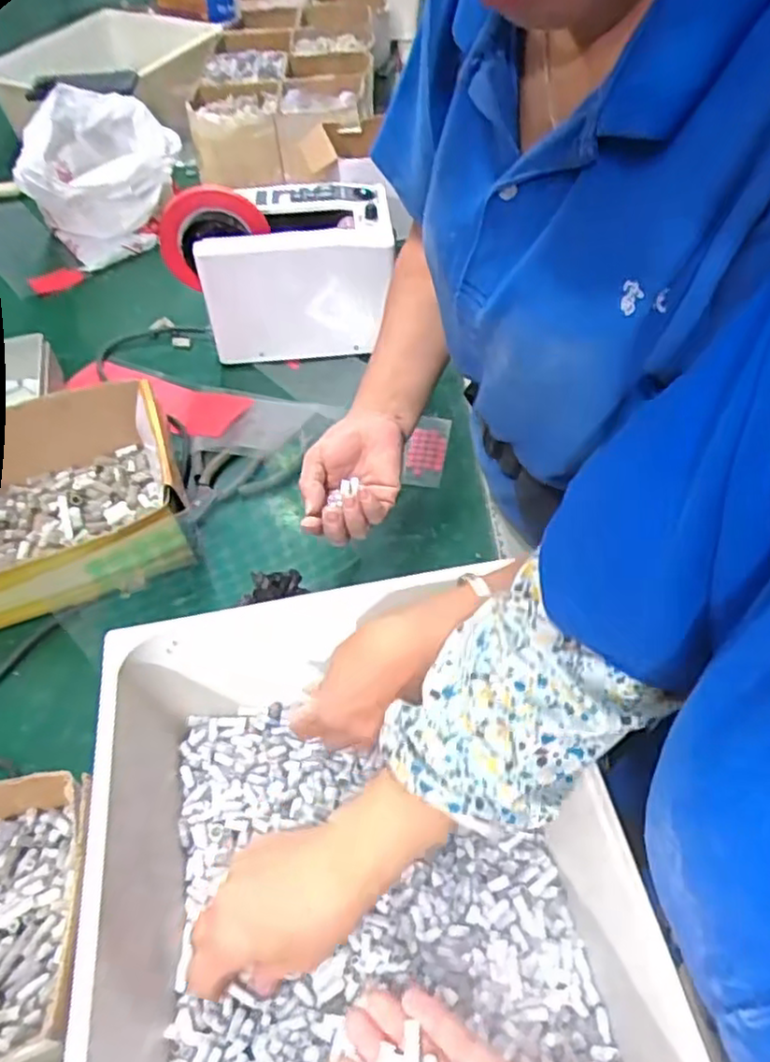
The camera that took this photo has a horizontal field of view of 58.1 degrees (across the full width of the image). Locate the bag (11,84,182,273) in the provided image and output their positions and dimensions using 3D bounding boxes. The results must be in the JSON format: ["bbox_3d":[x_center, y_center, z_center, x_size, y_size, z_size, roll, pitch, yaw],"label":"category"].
[{"bbox_3d":[-0.374,-0.480,0.949,0.185,0.166,0.184,-12,52,-7],"label":"bag"}]

